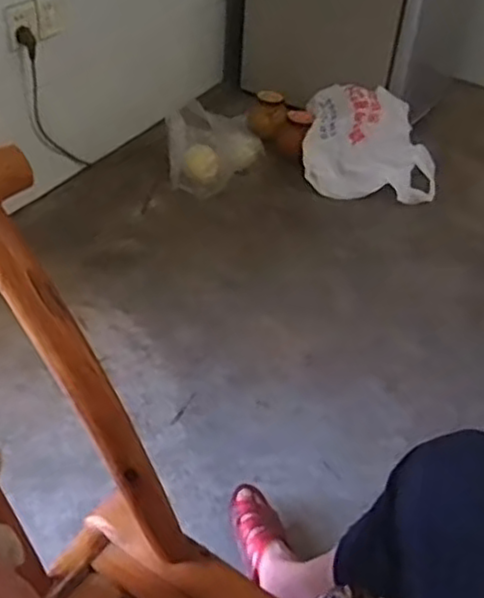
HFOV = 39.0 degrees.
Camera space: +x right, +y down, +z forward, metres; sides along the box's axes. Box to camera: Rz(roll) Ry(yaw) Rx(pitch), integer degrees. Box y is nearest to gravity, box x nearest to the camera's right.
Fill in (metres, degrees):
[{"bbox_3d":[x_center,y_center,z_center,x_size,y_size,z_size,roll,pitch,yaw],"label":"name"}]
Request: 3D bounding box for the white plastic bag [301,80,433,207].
[{"bbox_3d":[0.345,-0.422,1.829,0.342,0.188,0.267,7,41,1],"label":"white plastic bag"}]

